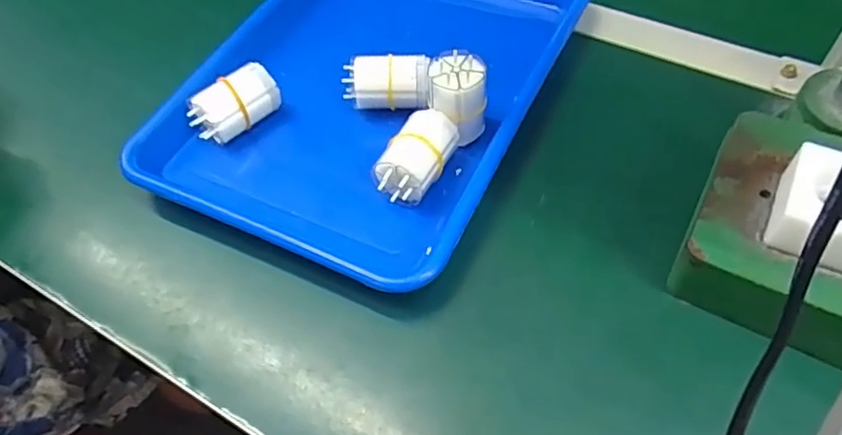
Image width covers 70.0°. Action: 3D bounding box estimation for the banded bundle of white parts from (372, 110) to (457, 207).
[{"bbox_3d":[-0.001,-0.040,0.409,0.035,0.040,0.066,22,59,18],"label":"banded bundle of white parts"}]

